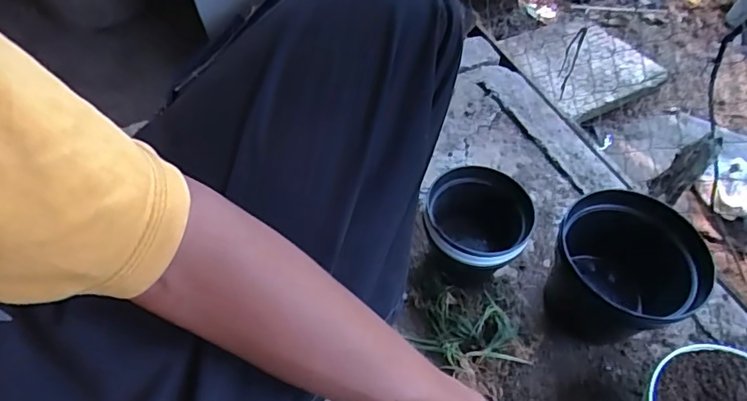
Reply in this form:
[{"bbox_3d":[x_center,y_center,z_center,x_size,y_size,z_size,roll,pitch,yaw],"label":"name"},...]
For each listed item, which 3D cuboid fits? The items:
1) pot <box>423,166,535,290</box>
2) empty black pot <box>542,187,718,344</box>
[{"bbox_3d":[0.126,0.046,0.698,0.116,0.133,0.124,1,55,-2],"label":"pot"},{"bbox_3d":[0.321,0.091,0.681,0.177,0.137,0.145,6,55,2],"label":"empty black pot"}]

